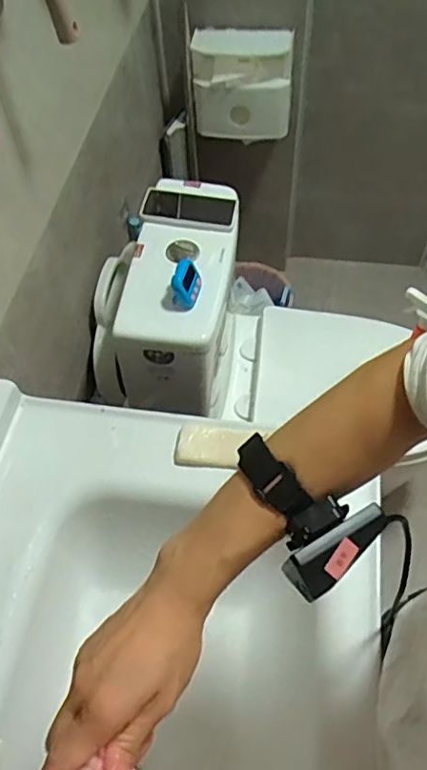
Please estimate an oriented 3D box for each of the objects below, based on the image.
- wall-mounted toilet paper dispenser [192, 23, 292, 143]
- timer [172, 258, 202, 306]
[{"bbox_3d":[0.067,-0.664,1.295,0.217,0.219,0.061,-1,56,2],"label":"wall-mounted toilet paper dispenser"},{"bbox_3d":[-0.041,-0.155,0.873,0.041,0.048,0.059,3,57,4],"label":"timer"}]

